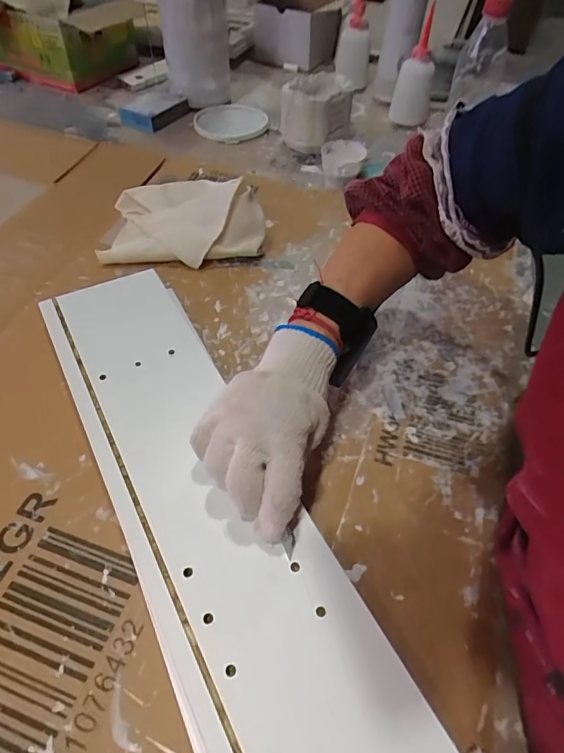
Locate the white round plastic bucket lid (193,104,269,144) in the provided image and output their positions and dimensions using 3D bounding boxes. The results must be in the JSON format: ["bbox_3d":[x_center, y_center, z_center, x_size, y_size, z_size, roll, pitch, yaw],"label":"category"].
[{"bbox_3d":[-0.087,-0.433,0.794,0.120,0.017,0.106,-31,58,-26],"label":"white round plastic bucket lid"}]

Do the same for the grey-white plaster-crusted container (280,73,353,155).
[{"bbox_3d":[0.058,-0.418,0.747,0.083,0.086,0.108,31,55,21],"label":"grey-white plaster-crusted container"}]

